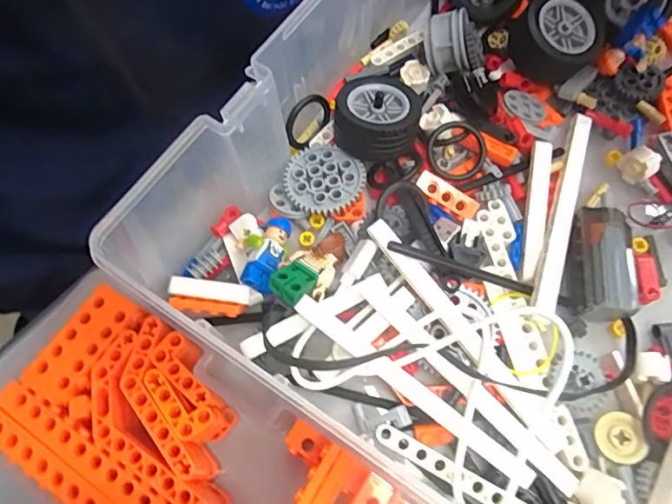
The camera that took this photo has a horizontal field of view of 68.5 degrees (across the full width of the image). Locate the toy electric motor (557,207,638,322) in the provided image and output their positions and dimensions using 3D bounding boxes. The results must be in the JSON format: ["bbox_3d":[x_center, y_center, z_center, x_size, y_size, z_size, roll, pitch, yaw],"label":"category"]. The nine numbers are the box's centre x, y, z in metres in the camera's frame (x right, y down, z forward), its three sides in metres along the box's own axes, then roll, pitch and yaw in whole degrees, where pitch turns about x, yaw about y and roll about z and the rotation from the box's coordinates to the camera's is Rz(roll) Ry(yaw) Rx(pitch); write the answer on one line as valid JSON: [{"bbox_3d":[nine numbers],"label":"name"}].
[{"bbox_3d":[0.114,0.006,0.218,0.025,0.020,0.051,10,69,5],"label":"toy electric motor"}]

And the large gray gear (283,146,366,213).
[{"bbox_3d":[-0.007,-0.037,0.243,0.038,0.004,0.036,-1,68,1],"label":"large gray gear"}]

